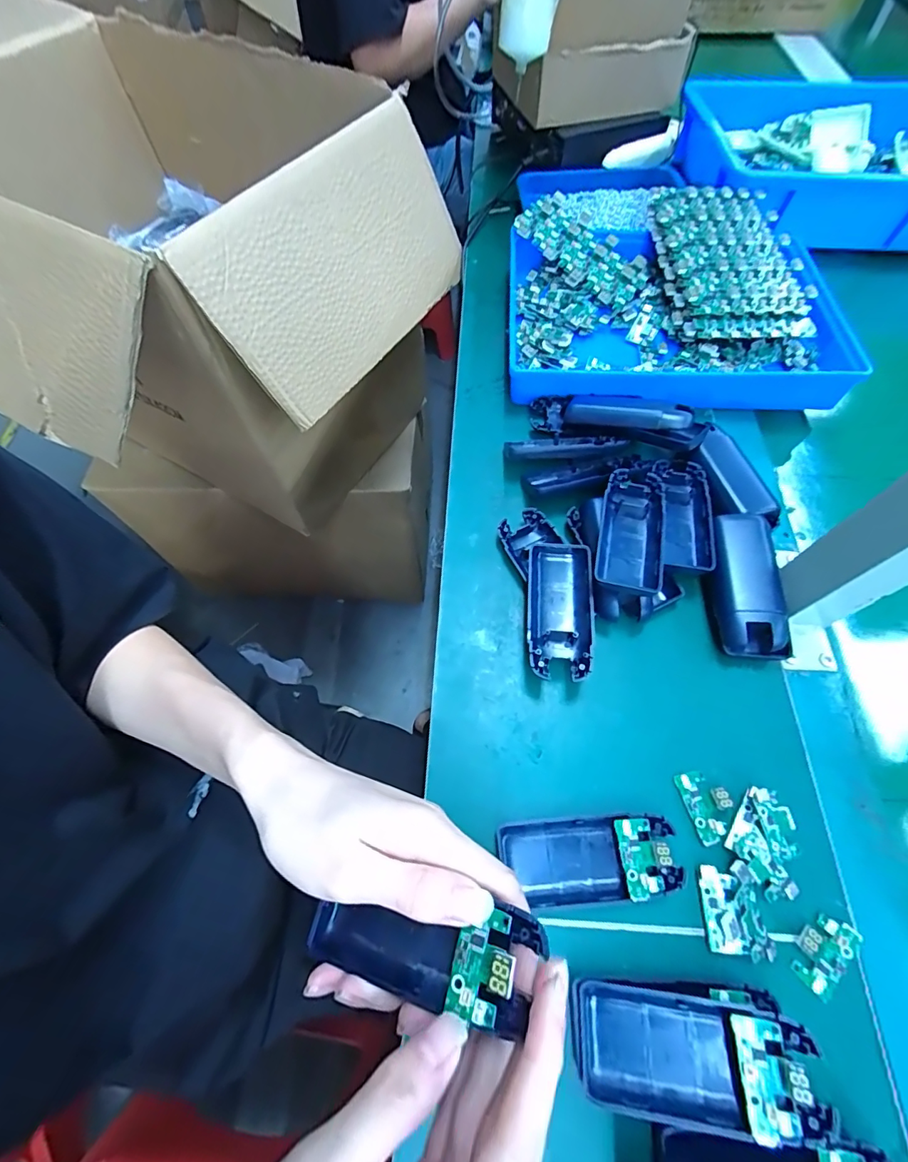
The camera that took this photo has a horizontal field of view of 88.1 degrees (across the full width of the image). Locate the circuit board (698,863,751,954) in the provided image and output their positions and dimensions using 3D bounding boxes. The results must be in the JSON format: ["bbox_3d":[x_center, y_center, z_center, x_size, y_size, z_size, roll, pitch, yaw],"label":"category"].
[{"bbox_3d":[0.151,0.184,0.263,0.018,0.012,0.040,3,63,1],"label":"circuit board"}]

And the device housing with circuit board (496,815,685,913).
[{"bbox_3d":[0.079,0.162,0.272,0.099,0.021,0.045,-4,63,-3],"label":"device housing with circuit board"}]

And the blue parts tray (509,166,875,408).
[{"bbox_3d":[0.229,-0.315,0.495,0.335,0.055,0.327,4,63,2],"label":"blue parts tray"}]

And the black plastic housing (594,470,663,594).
[{"bbox_3d":[0.132,-0.035,0.356,0.043,0.026,0.105,13,64,6],"label":"black plastic housing"}]

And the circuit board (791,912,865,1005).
[{"bbox_3d":[0.203,0.202,0.257,0.040,0.007,0.026,-41,70,-19],"label":"circuit board"}]

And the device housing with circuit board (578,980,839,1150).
[{"bbox_3d":[0.114,0.226,0.223,0.102,0.018,0.045,-7,62,19],"label":"device housing with circuit board"}]

